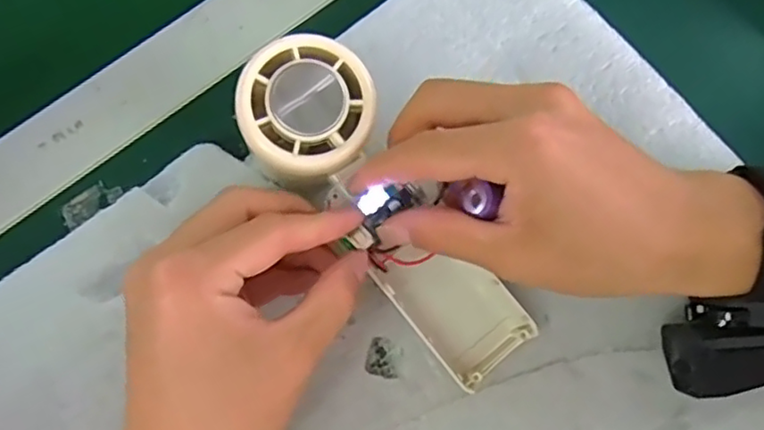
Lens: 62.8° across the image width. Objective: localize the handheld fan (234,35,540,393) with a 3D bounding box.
[{"bbox_3d":[0.002,0.001,0.262,0.053,0.024,0.161,-37,106,-9],"label":"handheld fan"}]

